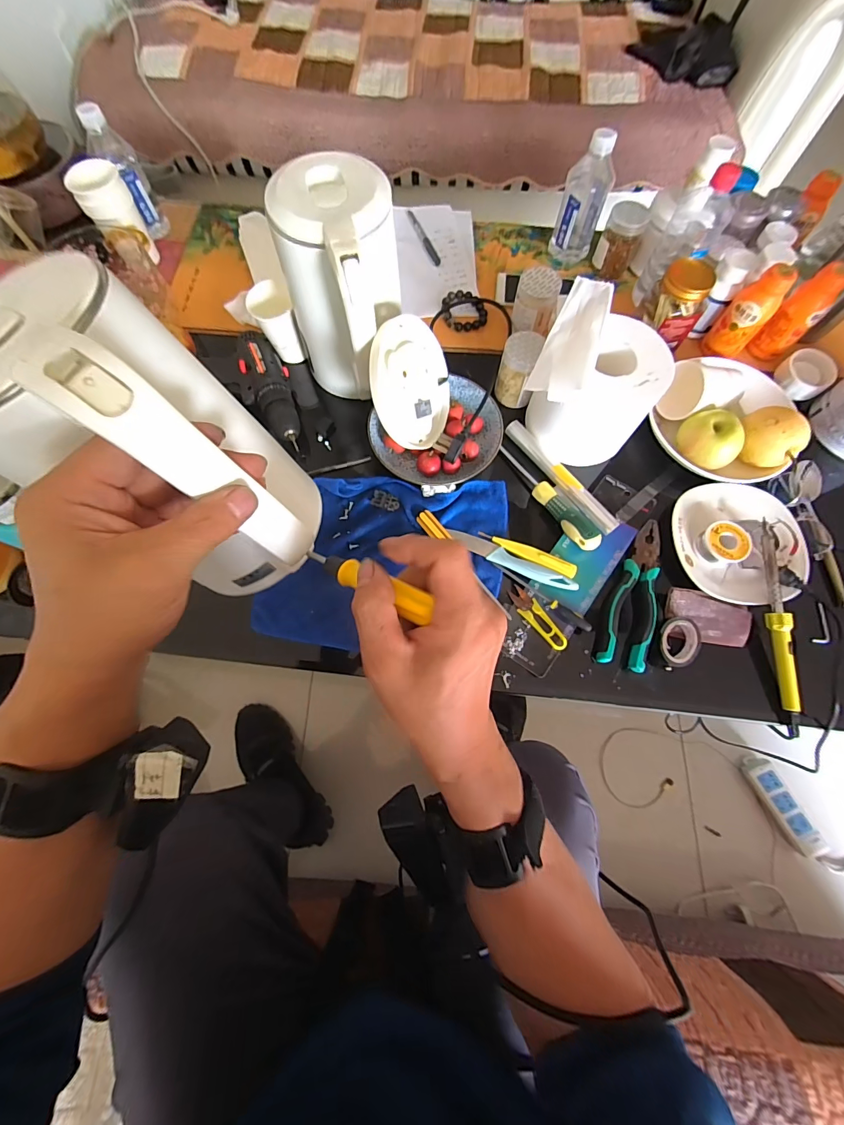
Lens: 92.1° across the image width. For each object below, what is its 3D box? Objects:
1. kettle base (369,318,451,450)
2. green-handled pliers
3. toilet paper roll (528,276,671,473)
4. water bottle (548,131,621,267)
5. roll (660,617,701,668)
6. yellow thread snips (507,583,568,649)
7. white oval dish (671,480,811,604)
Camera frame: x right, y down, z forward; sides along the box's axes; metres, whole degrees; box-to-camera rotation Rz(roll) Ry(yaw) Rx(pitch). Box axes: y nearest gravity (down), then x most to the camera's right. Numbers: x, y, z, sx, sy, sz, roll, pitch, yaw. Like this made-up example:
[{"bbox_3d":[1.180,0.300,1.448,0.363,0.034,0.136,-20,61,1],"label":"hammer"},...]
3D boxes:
[{"bbox_3d":[-0.010,-0.218,0.502,0.017,0.146,0.141,7,37,37],"label":"kettle base"},{"bbox_3d":[0.268,0.037,0.507,0.057,0.014,0.194,21,72,6],"label":"green-handled pliers"},{"bbox_3d":[0.226,-0.236,0.535,0.146,0.130,0.182,25,73,7],"label":"toilet paper roll"},{"bbox_3d":[0.252,-0.561,0.633,0.068,0.157,0.058,17,72,5],"label":"water bottle"},{"bbox_3d":[0.305,0.093,0.483,0.044,0.016,0.055,25,73,7],"label":"roll"},{"bbox_3d":[0.144,0.067,0.502,0.026,0.009,0.093,-36,75,-12],"label":"yellow thread snips"},{"bbox_3d":[0.409,-0.029,0.523,0.159,0.032,0.164,8,71,2],"label":"white oval dish"}]

